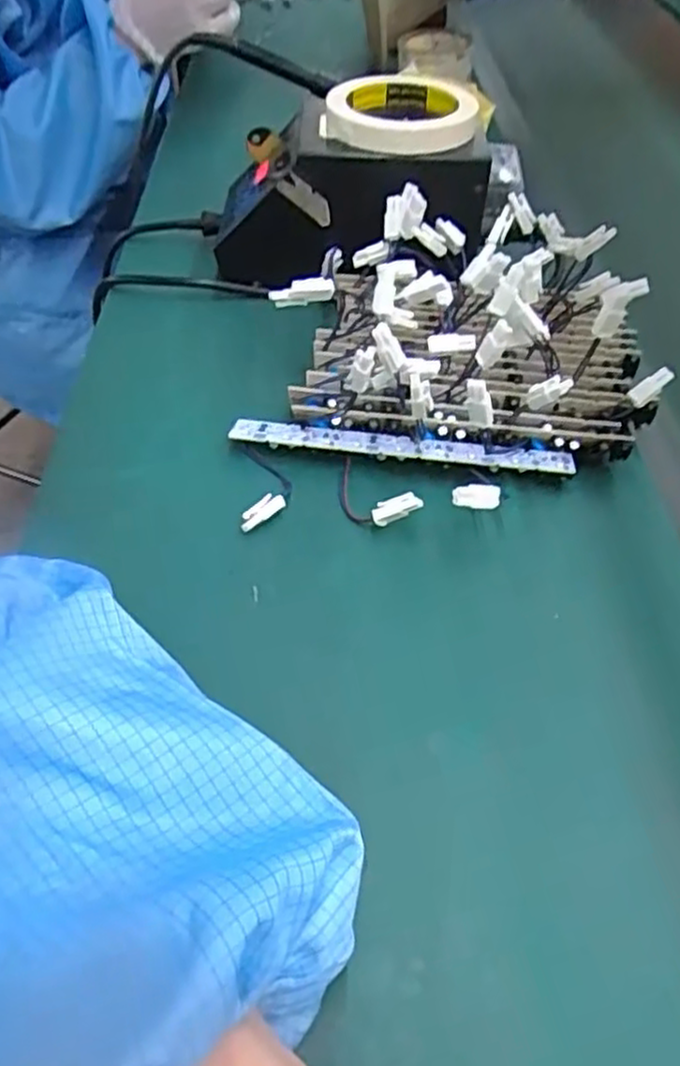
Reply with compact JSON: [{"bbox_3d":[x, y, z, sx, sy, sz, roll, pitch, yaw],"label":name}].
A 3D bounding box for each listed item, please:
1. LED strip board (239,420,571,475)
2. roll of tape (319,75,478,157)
[{"bbox_3d":[0.033,-0.050,0.421,0.189,0.004,0.020,6,44,5],"label":"LED strip board"},{"bbox_3d":[0.045,-0.281,0.496,0.093,0.023,0.104,17,49,11],"label":"roll of tape"}]

